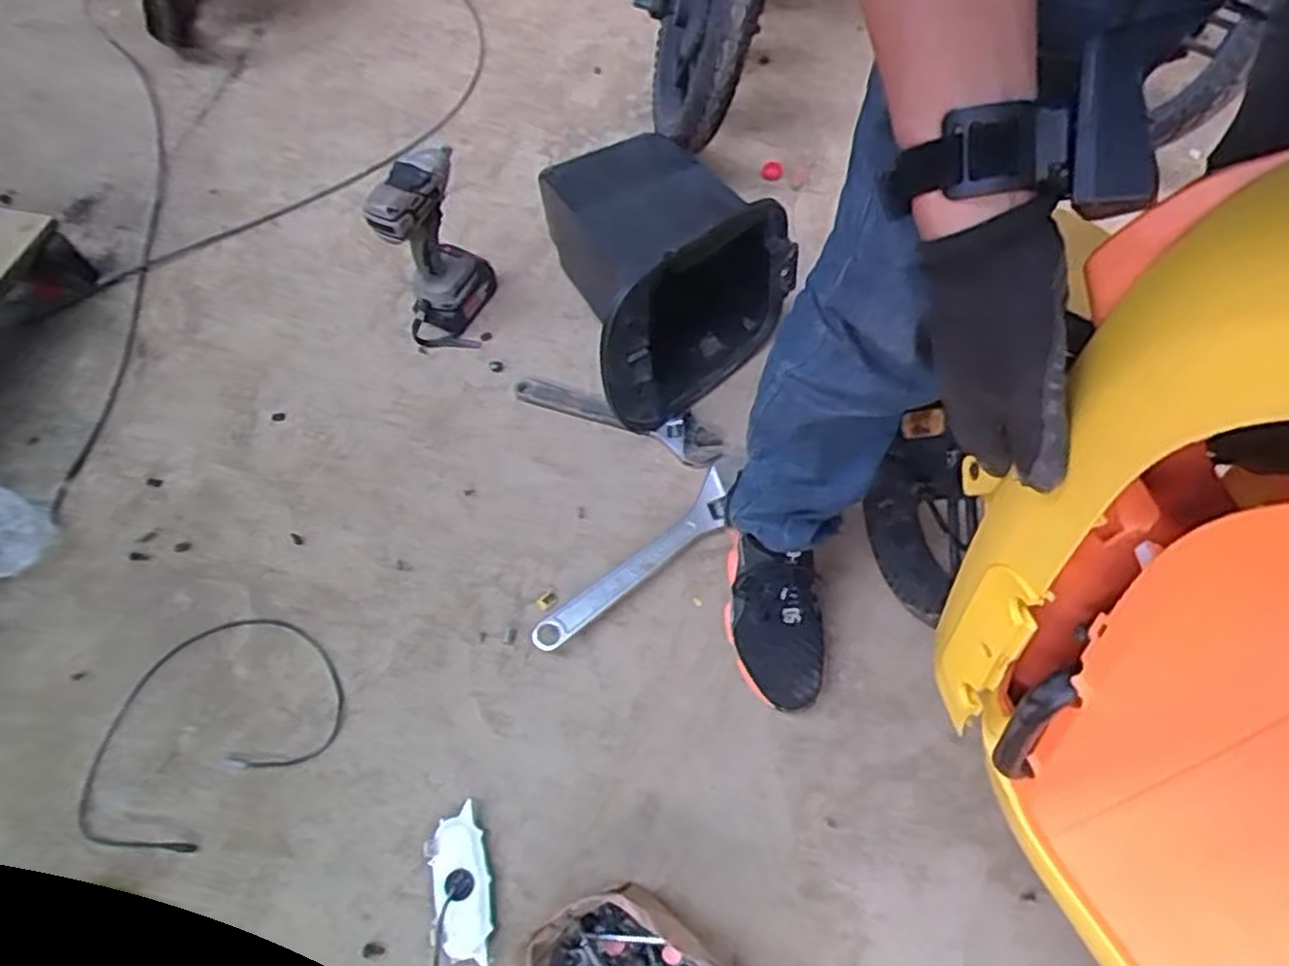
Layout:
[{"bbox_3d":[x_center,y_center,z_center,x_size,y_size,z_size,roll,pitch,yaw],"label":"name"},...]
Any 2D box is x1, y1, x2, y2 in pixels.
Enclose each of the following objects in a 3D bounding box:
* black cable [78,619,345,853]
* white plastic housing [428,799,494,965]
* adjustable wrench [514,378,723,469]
[{"bbox_3d":[-0.460,0.258,0.811,0.271,0.011,0.196,-37,72,-17],"label":"black cable"},{"bbox_3d":[-0.175,0.386,0.743,0.050,0.022,0.131,-14,62,-7],"label":"white plastic housing"},{"bbox_3d":[-0.033,-0.088,0.989,0.271,0.021,0.058,21,63,12],"label":"adjustable wrench"}]

